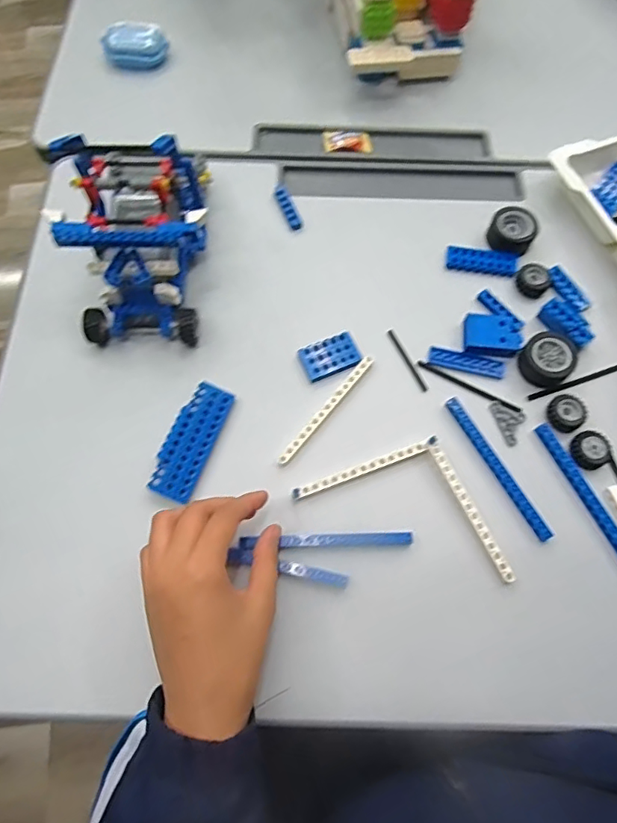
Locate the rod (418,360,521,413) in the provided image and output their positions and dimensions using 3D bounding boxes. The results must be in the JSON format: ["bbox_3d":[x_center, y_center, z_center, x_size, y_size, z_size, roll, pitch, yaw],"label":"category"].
[{"bbox_3d":[0.133,-0.022,0.443,0.089,0.004,0.008,29,73,11],"label":"rod"}]

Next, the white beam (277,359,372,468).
[{"bbox_3d":[0.015,-0.002,0.432,0.009,0.009,0.116,37,75,13],"label":"white beam"}]

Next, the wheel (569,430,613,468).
[{"bbox_3d":[0.221,0.029,0.417,0.030,0.010,0.029,0,70,1],"label":"wheel"}]

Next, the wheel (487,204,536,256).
[{"bbox_3d":[0.186,-0.167,0.488,0.039,0.016,0.045,19,72,8],"label":"wheel"}]

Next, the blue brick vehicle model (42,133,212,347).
[{"bbox_3d":[-0.137,-0.152,0.432,0.113,0.115,0.171,-8,69,-3],"label":"blue brick vehicle model"}]

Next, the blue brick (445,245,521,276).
[{"bbox_3d":[0.158,-0.139,0.485,0.063,0.004,0.026,9,71,5],"label":"blue brick"}]

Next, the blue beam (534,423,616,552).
[{"bbox_3d":[0.215,0.065,0.409,0.012,0.009,0.127,-26,72,-8],"label":"blue beam"}]

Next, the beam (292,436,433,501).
[{"bbox_3d":[0.044,0.044,0.413,0.117,0.013,0.009,-20,71,-6],"label":"beam"}]

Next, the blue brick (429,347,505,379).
[{"bbox_3d":[0.134,-0.042,0.450,0.063,0.005,0.016,12,71,6],"label":"blue brick"}]

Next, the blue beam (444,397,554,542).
[{"bbox_3d":[0.148,0.043,0.417,0.010,0.011,0.126,-29,72,-9],"label":"blue beam"}]

